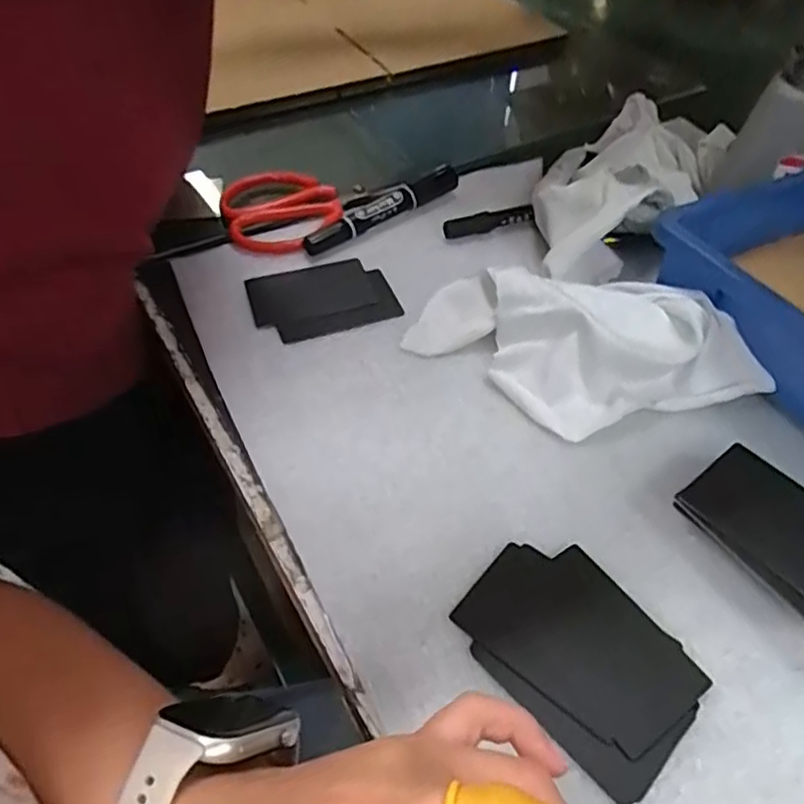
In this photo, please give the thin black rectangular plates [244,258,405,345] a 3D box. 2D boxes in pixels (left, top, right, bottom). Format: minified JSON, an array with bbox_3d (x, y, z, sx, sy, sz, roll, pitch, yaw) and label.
[{"bbox_3d":[-0.056,-0.074,0.469,0.096,0.007,0.074,-15,51,-13],"label":"thin black rectangular plates"}]

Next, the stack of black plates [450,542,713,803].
[{"bbox_3d":[0.080,0.112,0.304,0.074,0.005,0.105,-34,58,-26],"label":"stack of black plates"}]

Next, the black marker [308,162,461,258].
[{"bbox_3d":[-0.012,-0.153,0.522,0.144,0.020,0.023,-29,56,-22],"label":"black marker"}]

